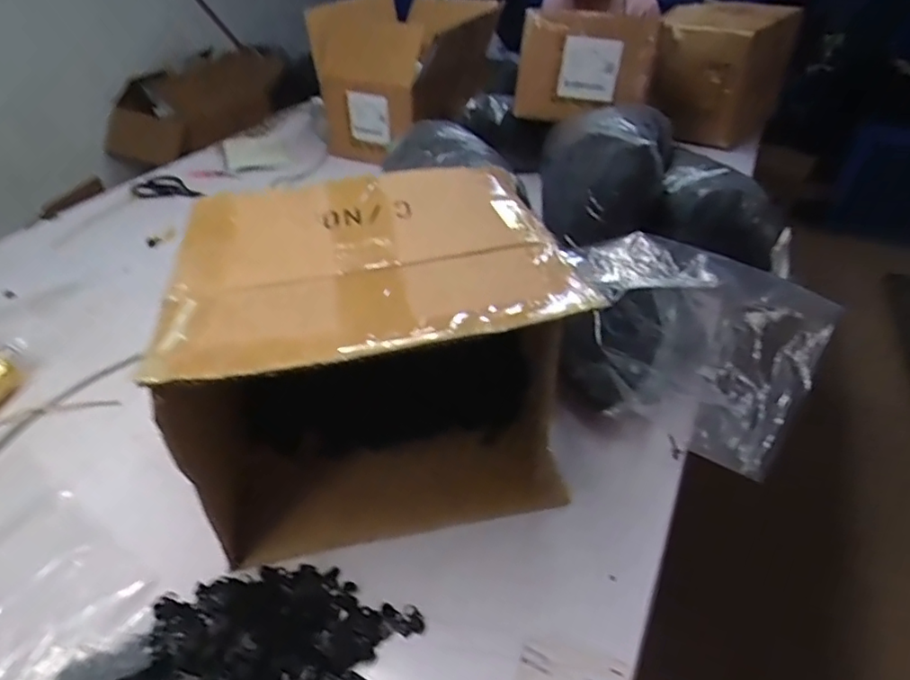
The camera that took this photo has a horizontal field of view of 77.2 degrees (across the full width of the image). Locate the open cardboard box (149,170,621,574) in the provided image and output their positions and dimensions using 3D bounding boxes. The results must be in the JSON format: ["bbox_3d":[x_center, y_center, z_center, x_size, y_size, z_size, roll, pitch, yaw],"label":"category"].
[{"bbox_3d":[-0.078,0.020,0.598,0.338,0.290,0.284,-9,39,-9],"label":"open cardboard box"}]

